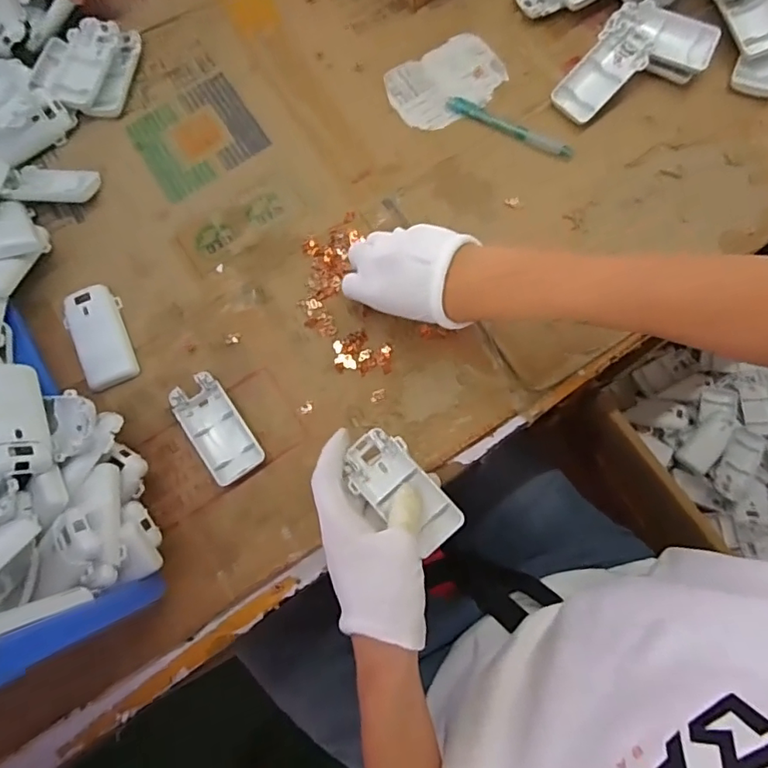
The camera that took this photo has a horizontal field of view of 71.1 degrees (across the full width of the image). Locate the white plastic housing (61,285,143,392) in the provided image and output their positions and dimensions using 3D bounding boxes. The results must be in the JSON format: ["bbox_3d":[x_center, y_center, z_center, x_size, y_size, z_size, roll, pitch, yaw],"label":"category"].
[{"bbox_3d":[-0.256,-0.044,0.485,0.048,0.012,0.093,-27,78,-5],"label":"white plastic housing"}]

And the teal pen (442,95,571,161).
[{"bbox_3d":[0.121,-0.246,0.519,0.130,0.007,0.015,28,79,7],"label":"teal pen"}]

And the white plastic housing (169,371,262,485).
[{"bbox_3d":[-0.147,0.038,0.471,0.047,0.017,0.095,-35,79,-6],"label":"white plastic housing"}]

